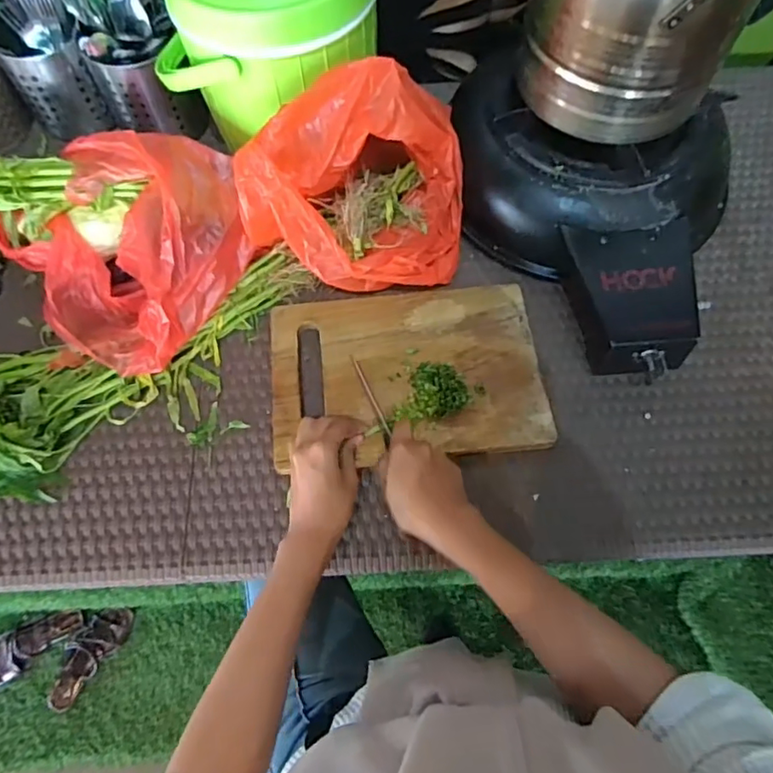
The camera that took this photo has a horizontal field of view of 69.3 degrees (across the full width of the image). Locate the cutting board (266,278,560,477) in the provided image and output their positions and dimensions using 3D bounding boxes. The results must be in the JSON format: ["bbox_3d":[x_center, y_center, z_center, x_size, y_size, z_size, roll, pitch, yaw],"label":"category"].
[{"bbox_3d":[0.022,-0.017,0.623,0.295,0.016,0.200,-6,68,-2],"label":"cutting board"}]

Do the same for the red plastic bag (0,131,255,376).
[{"bbox_3d":[-0.299,-0.168,0.629,0.267,0.123,0.255,32,72,12],"label":"red plastic bag"}]

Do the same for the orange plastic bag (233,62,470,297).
[{"bbox_3d":[-0.027,-0.227,0.613,0.223,0.167,0.197,6,68,3],"label":"orange plastic bag"}]

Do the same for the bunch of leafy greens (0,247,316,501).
[{"bbox_3d":[-0.312,-0.012,0.597,0.483,0.071,0.191,-16,69,-6],"label":"bunch of leafy greens"}]

